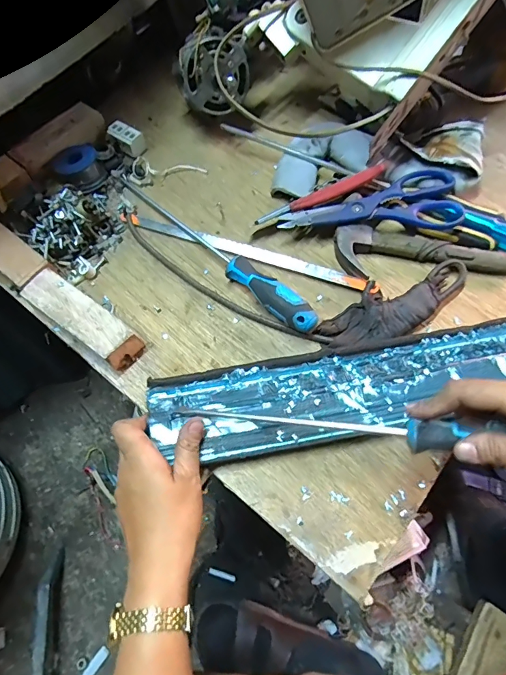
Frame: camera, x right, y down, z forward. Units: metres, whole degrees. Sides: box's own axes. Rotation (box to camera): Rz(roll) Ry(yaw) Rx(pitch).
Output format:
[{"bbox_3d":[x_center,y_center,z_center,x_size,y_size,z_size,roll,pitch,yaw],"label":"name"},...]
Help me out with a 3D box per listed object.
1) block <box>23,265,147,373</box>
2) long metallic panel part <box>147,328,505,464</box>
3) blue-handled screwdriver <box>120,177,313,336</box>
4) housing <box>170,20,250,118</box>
[{"bbox_3d":[-0.170,-0.017,0.411,0.123,0.040,0.038,34,71,14],"label":"block"},{"bbox_3d":[0.182,0.040,0.392,0.549,0.031,0.093,-10,67,-4],"label":"long metallic panel part"},{"bbox_3d":[-0.047,-0.106,0.450,0.032,0.030,0.299,-42,72,-16],"label":"blue-handled screwdriver"},{"bbox_3d":[-0.050,-0.317,0.483,0.085,0.086,0.055,-13,37,-11],"label":"housing"}]

